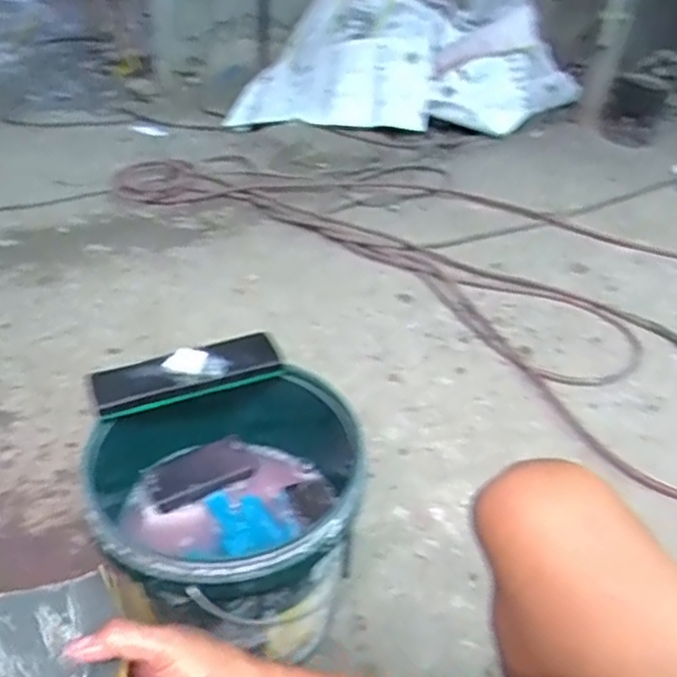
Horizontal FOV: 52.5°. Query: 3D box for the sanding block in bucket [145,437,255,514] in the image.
[{"bbox_3d":[-0.185,0.178,0.918,0.136,0.016,0.068,-15,42,-26],"label":"sanding block in bucket"}]

